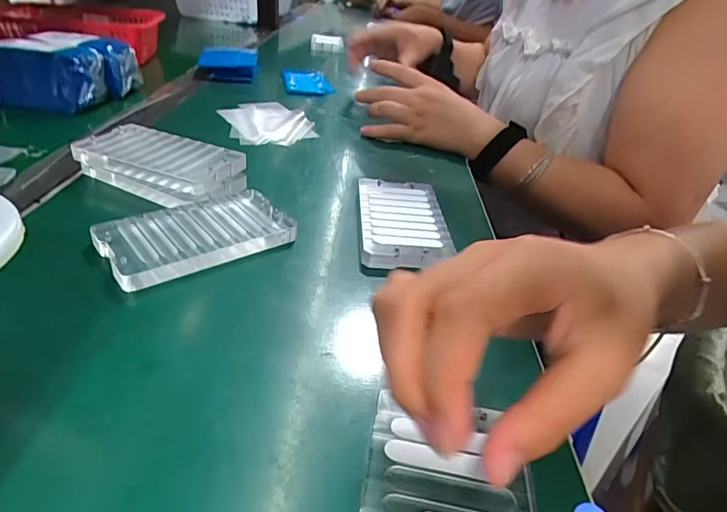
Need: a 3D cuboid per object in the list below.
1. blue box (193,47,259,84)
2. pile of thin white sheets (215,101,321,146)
[{"bbox_3d":[-0.212,-0.303,0.728,0.089,0.020,0.155,-1,35,-13],"label":"blue box"},{"bbox_3d":[-0.109,-0.157,0.534,0.094,0.007,0.139,-9,37,-23],"label":"pile of thin white sheets"}]

